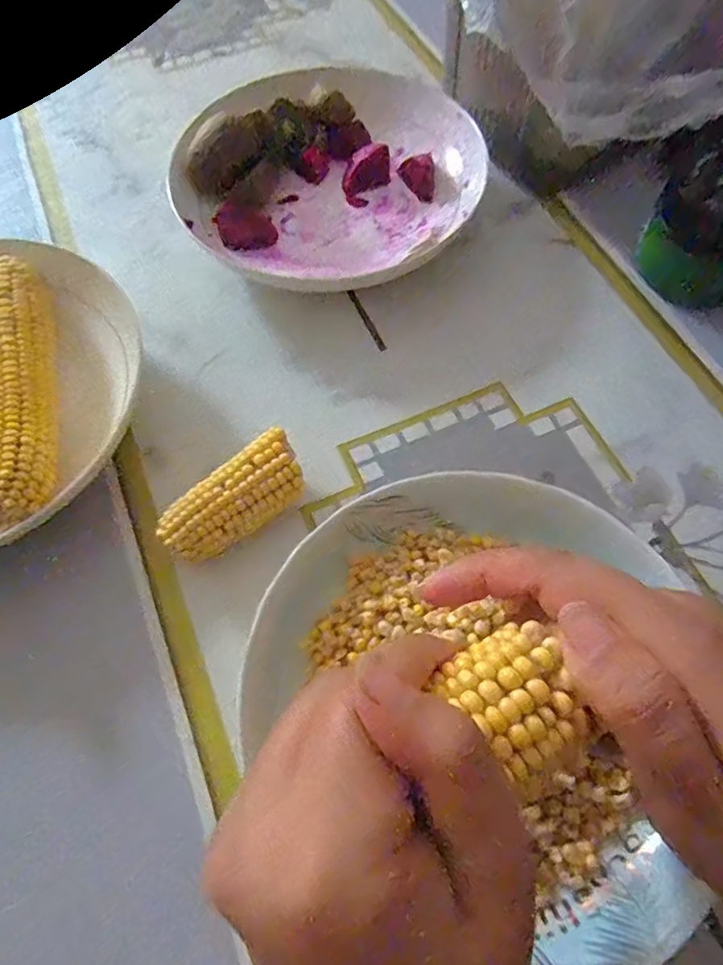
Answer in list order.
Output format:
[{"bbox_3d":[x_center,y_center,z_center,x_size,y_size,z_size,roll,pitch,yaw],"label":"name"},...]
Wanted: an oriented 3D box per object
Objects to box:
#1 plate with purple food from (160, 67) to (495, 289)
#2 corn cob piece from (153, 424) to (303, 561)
[{"bbox_3d":[-0.015,-0.214,0.402,0.187,0.055,0.179,-1,65,1],"label":"plate with purple food"},{"bbox_3d":[-0.063,0.013,0.301,0.076,0.036,0.036,-39,70,-16],"label":"corn cob piece"}]

